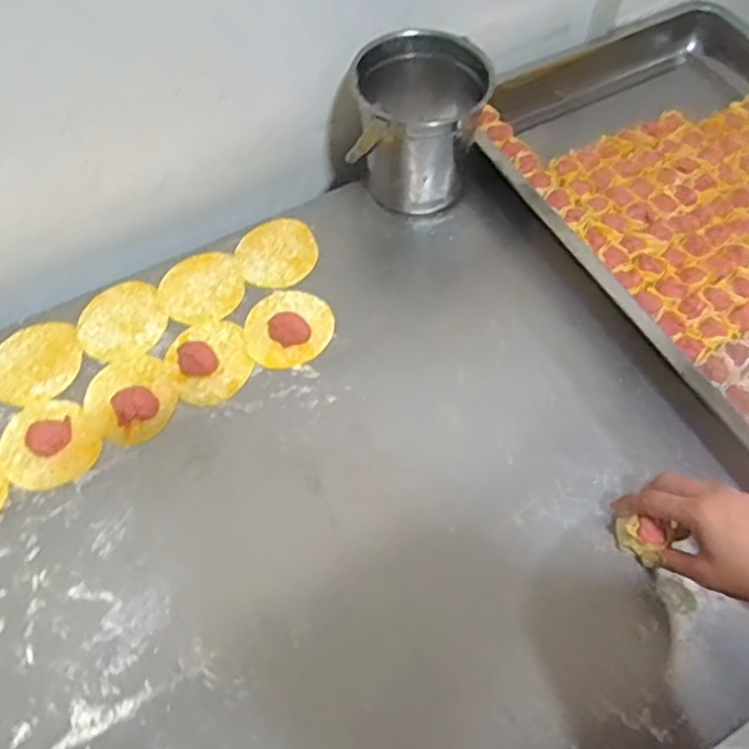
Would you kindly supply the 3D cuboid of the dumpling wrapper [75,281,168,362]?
[{"bbox_3d":[-0.249,-0.053,0.649,0.082,0.009,0.090,-2,63,4],"label":"dumpling wrapper"}]

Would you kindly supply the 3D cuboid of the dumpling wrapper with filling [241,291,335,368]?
[{"bbox_3d":[-0.082,-0.047,0.633,0.088,0.013,0.080,0,61,-1],"label":"dumpling wrapper with filling"}]

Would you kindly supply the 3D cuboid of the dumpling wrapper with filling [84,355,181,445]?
[{"bbox_3d":[-0.222,0.019,0.596,0.071,0.017,0.083,-27,64,-15],"label":"dumpling wrapper with filling"}]

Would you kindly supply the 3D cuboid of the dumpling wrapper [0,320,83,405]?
[{"bbox_3d":[-0.320,-0.012,0.624,0.082,0.006,0.085,0,61,-1],"label":"dumpling wrapper"}]

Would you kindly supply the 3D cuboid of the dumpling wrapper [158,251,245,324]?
[{"bbox_3d":[-0.174,-0.090,0.668,0.082,0.006,0.085,0,61,-1],"label":"dumpling wrapper"}]

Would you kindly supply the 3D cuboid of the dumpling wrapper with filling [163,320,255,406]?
[{"bbox_3d":[-0.154,-0.016,0.615,0.073,0.019,0.085,-27,64,-15],"label":"dumpling wrapper with filling"}]

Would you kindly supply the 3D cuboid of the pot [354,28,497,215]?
[{"bbox_3d":[0.046,-0.248,0.682,0.126,0.146,0.124,0,61,-1],"label":"pot"}]

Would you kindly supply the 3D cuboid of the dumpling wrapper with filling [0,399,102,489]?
[{"bbox_3d":[-0.288,0.060,0.579,0.077,0.011,0.082,0,61,-1],"label":"dumpling wrapper with filling"}]

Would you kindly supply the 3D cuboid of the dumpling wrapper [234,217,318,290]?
[{"bbox_3d":[-0.101,-0.127,0.688,0.081,0.004,0.088,0,61,-1],"label":"dumpling wrapper"}]

